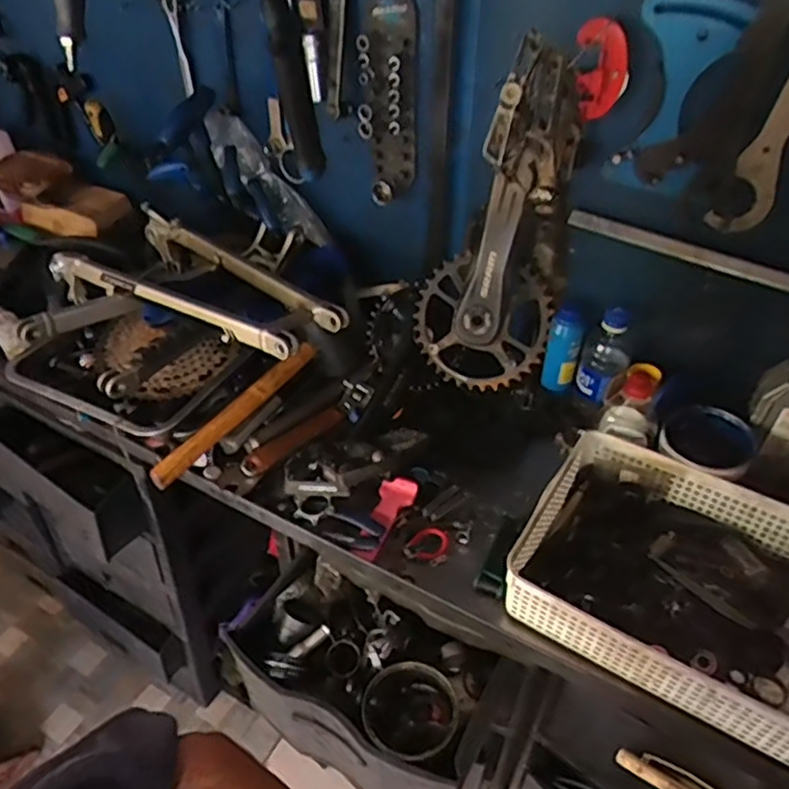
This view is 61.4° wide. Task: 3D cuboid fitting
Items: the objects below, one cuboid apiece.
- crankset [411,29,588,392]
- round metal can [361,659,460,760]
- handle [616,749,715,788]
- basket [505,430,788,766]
[{"bbox_3d":[0.093,-0.149,0.611,0.138,0.299,0.098,4,43,5],"label":"crankset"},{"bbox_3d":[0.015,0.349,0.726,0.103,0.044,0.101,0,42,0],"label":"round metal can"},{"bbox_3d":[0.303,0.409,0.692,0.134,0.015,0.027,24,48,24],"label":"handle"},{"bbox_3d":[0.310,0.198,0.701,0.334,0.080,0.251,25,48,25],"label":"basket"}]

